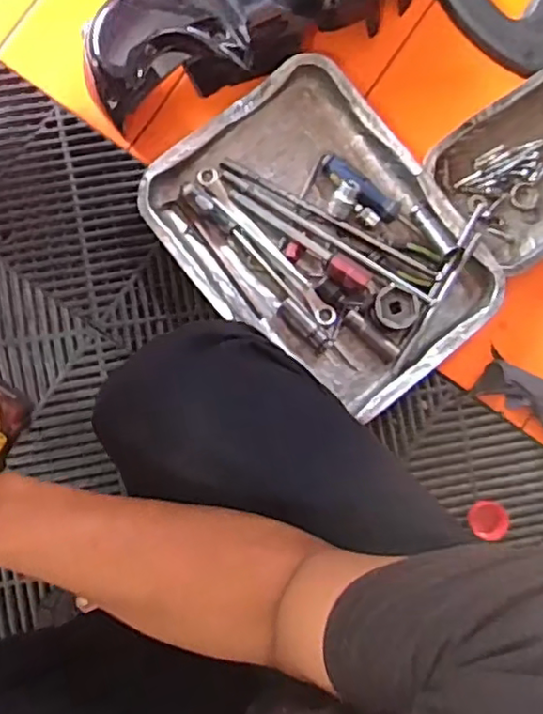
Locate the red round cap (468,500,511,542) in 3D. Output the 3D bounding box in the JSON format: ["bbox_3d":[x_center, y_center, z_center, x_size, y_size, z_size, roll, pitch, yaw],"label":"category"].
[{"bbox_3d":[0.267,0.201,0.774,0.045,0.020,0.045,0,87,-2],"label":"red round cap"}]

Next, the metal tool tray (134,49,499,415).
[{"bbox_3d":[0.063,-0.138,0.762,0.295,0.041,0.393,-40,89,-3],"label":"metal tool tray"}]

